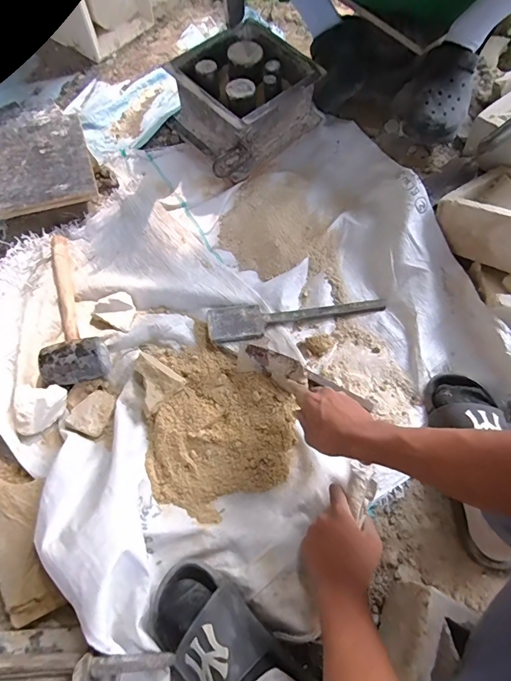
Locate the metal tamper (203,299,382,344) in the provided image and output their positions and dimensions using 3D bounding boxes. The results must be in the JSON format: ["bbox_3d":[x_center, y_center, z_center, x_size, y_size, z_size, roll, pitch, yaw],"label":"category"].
[{"bbox_3d":[0.075,-0.052,0.694,0.317,0.027,0.068,-12,68,-3],"label":"metal tamper"}]

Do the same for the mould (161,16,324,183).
[{"bbox_3d":[-0.035,-0.512,0.831,0.267,0.123,0.234,-42,72,-15],"label":"mould"}]

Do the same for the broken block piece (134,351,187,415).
[{"bbox_3d":[-0.176,0.060,0.640,0.097,0.026,0.072,39,73,16],"label":"broken block piece"}]

